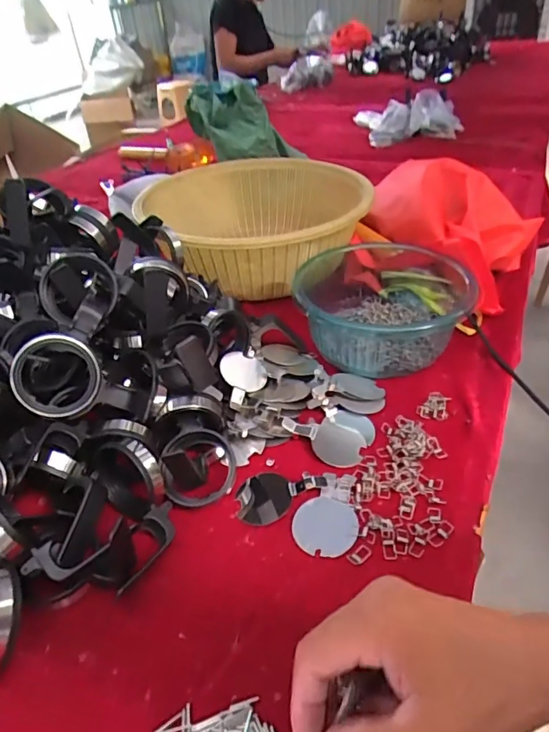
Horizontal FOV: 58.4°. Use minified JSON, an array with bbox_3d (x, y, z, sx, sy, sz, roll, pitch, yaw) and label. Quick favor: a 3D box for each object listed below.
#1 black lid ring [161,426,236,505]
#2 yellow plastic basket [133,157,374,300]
[{"bbox_3d":[-0.069,0.096,0.459,0.072,0.017,0.070,9,68,-23],"label":"black lid ring"},{"bbox_3d":[-0.028,-0.218,0.793,0.341,0.131,0.355,-2,38,4],"label":"yellow plastic basket"}]

